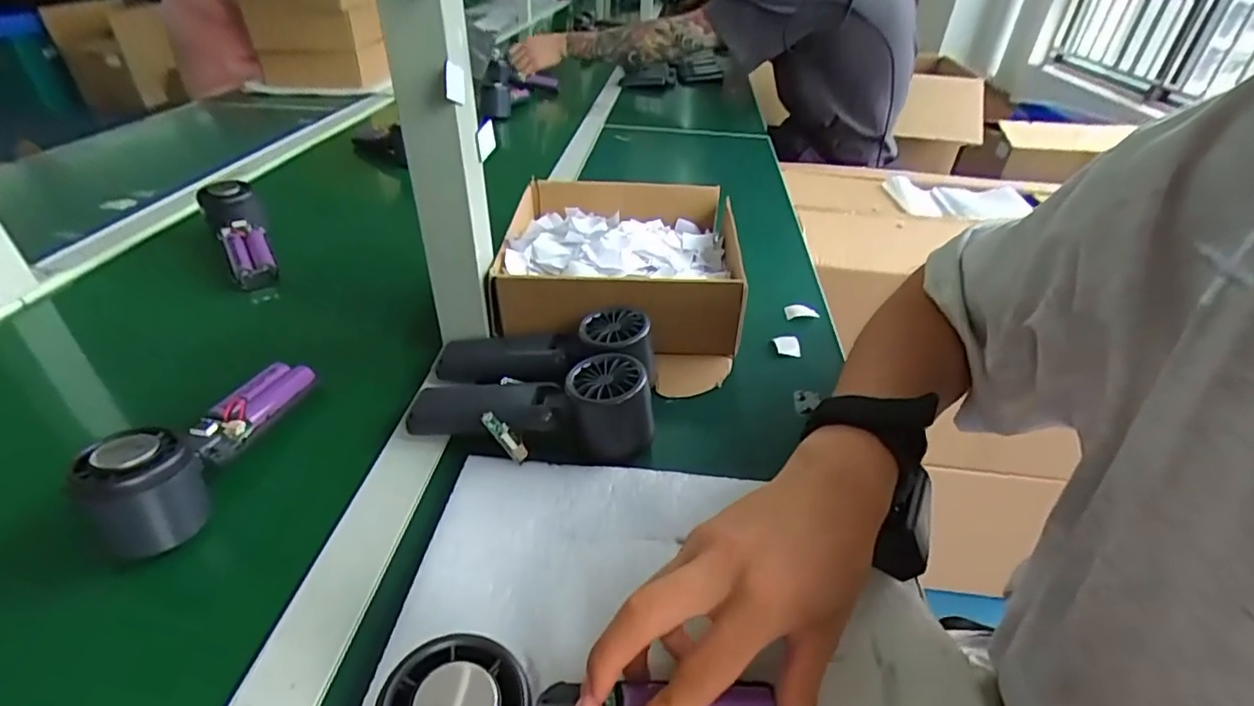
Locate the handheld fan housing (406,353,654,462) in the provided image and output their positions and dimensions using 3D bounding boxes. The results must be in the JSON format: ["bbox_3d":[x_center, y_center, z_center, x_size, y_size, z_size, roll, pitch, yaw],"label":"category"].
[{"bbox_3d":[-0.065,0.033,0.391,0.162,0.050,0.047,3,35,1],"label":"handheld fan housing"}]

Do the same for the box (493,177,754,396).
[{"bbox_3d":[-0.002,-0.093,0.560,0.204,0.083,0.232,2,35,0],"label":"box"}]

